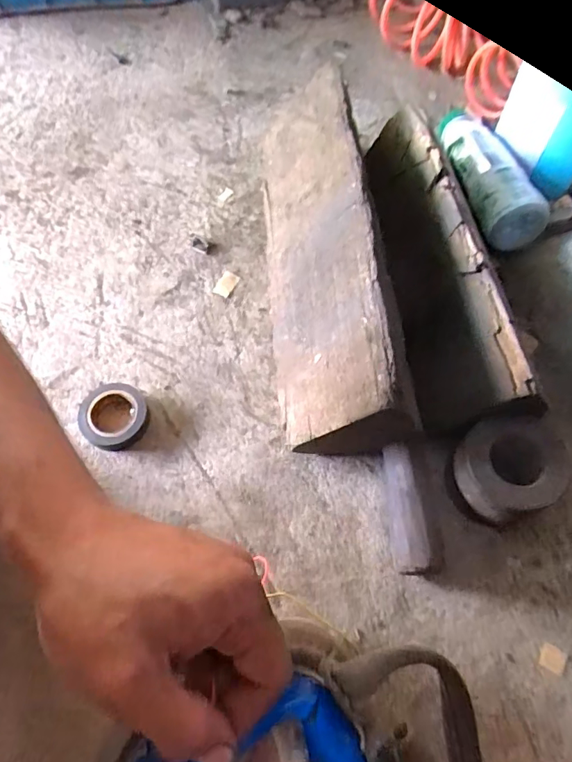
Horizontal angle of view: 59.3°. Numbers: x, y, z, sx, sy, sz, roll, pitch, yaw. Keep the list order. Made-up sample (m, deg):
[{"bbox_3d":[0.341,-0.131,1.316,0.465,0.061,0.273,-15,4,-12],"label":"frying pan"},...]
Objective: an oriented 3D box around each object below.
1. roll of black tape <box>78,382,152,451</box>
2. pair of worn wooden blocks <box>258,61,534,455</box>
[{"bbox_3d":[-0.155,0.029,0.451,0.057,0.022,0.062,1,62,-1],"label":"roll of black tape"},{"bbox_3d":[0.073,-0.151,0.506,0.185,0.112,0.431,-5,62,-4],"label":"pair of worn wooden blocks"}]

